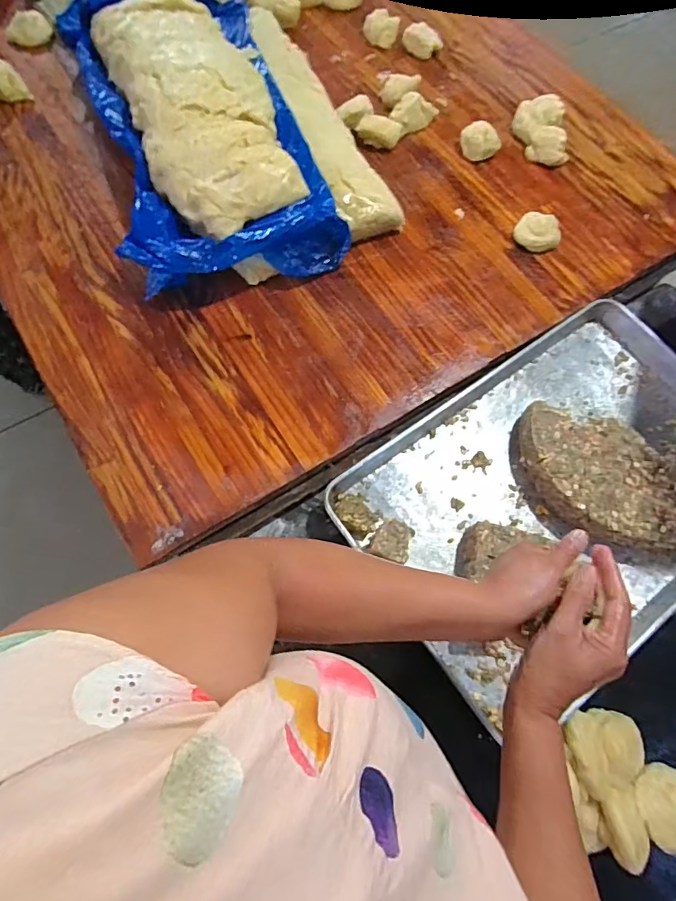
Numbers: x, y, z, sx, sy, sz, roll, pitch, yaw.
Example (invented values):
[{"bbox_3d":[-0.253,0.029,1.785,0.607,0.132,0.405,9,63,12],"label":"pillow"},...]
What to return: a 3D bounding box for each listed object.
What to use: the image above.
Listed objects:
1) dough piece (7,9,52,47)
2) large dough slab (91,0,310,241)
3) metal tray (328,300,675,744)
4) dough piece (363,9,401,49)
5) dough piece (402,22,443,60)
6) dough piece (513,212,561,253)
[{"bbox_3d":[-0.630,-0.858,0.982,0.082,0.023,0.090,1,69,-2],"label":"dough piece"},{"bbox_3d":[-0.239,-0.589,0.803,0.226,0.079,0.521,-23,72,-10],"label":"large dough slab"},{"bbox_3d":[0.336,0.049,0.702,0.596,0.062,0.398,-33,74,-13],"label":"metal tray"},{"bbox_3d":[0.091,-0.893,1.021,0.072,0.029,0.087,10,69,2],"label":"dough piece"},{"bbox_3d":[0.177,-0.855,1.007,0.075,0.038,0.054,34,72,10],"label":"dough piece"},{"bbox_3d":[0.348,-0.380,0.837,0.076,0.031,0.058,29,71,8],"label":"dough piece"}]

